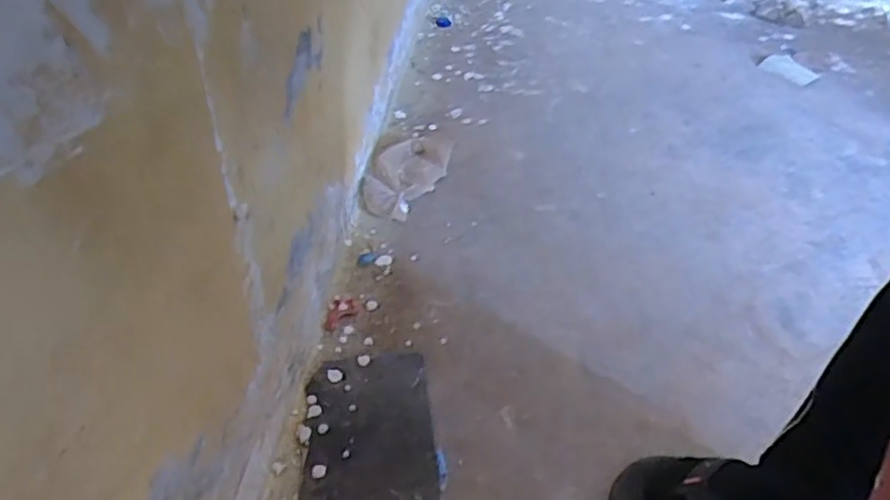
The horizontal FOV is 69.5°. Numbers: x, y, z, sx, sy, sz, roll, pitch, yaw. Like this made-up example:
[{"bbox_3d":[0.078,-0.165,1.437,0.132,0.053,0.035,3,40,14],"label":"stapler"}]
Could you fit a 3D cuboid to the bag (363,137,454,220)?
[{"bbox_3d":[-0.070,-0.149,1.194,0.119,0.034,0.248,15,46,14],"label":"bag"}]

